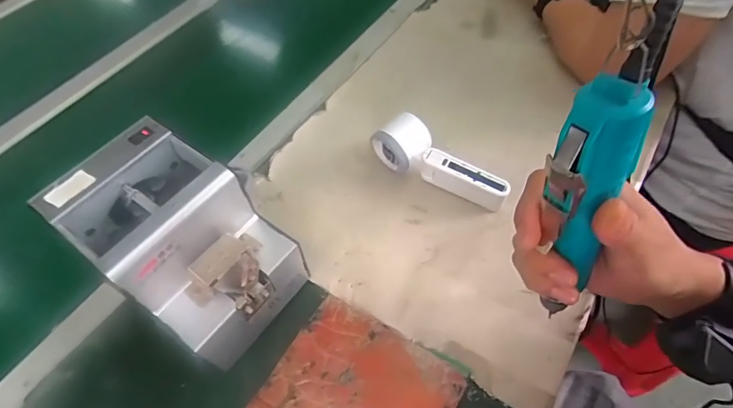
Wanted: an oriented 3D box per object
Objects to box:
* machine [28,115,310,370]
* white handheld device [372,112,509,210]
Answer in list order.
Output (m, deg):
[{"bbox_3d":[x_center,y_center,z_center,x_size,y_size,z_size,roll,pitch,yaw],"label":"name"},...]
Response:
[{"bbox_3d":[-0.162,0.042,0.397,0.179,0.144,0.124,30,62,22],"label":"machine"},{"bbox_3d":[0.088,-0.047,0.499,0.165,0.061,0.054,26,61,19],"label":"white handheld device"}]

